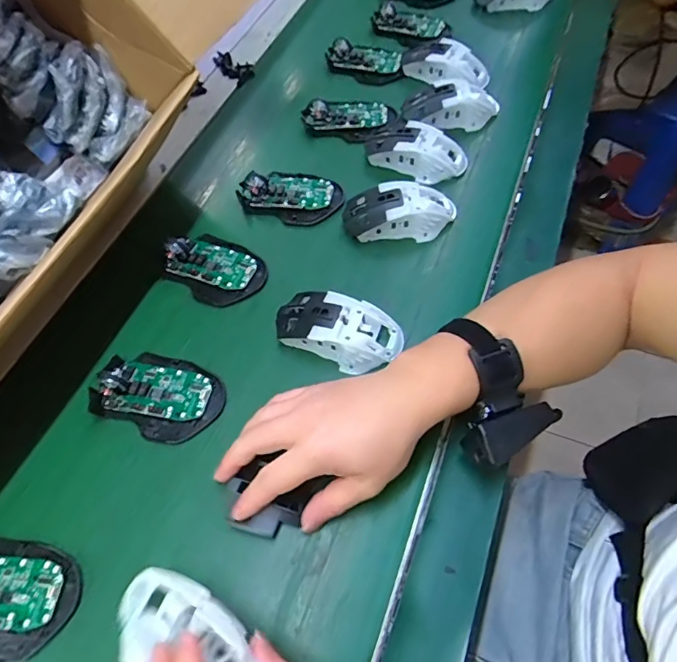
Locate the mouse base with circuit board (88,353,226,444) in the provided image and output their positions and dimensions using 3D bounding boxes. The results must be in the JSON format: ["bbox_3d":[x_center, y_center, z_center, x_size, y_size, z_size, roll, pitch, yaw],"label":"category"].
[{"bbox_3d":[-0.159,0.052,0.418,0.110,0.025,0.073,18,62,14],"label":"mouse base with circuit board"}]

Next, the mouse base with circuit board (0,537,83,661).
[{"bbox_3d":[-0.245,0.187,0.341,0.107,0.021,0.070,10,60,10],"label":"mouse base with circuit board"}]

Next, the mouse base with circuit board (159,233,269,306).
[{"bbox_3d":[-0.126,-0.066,0.490,0.101,0.030,0.069,26,64,18],"label":"mouse base with circuit board"}]

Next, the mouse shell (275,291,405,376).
[{"bbox_3d":[0.000,-0.003,0.433,0.112,0.033,0.059,18,62,14],"label":"mouse shell"}]

